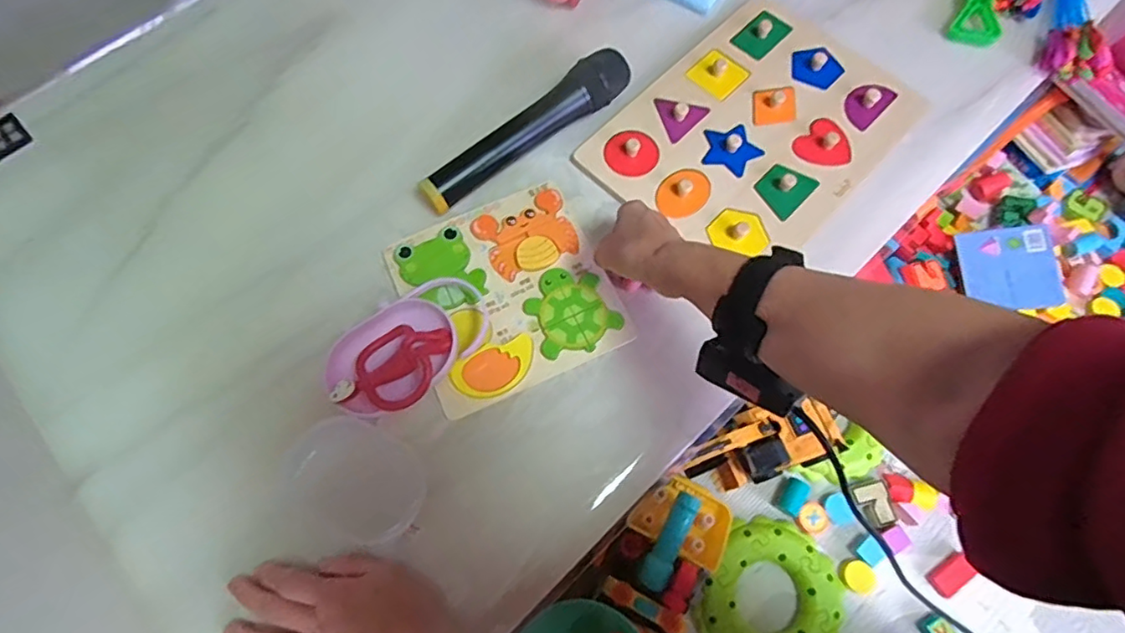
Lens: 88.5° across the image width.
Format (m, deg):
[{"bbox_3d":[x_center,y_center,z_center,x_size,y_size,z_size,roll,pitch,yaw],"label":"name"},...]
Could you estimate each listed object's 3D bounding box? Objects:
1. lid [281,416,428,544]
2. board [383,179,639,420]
[{"bbox_3d":[-0.161,0.125,0.454,0.111,0.012,0.074,31,73,13],"label":"lid"},{"bbox_3d":[-0.049,-0.024,0.514,0.173,0.008,0.172,-25,70,-8],"label":"board"}]

